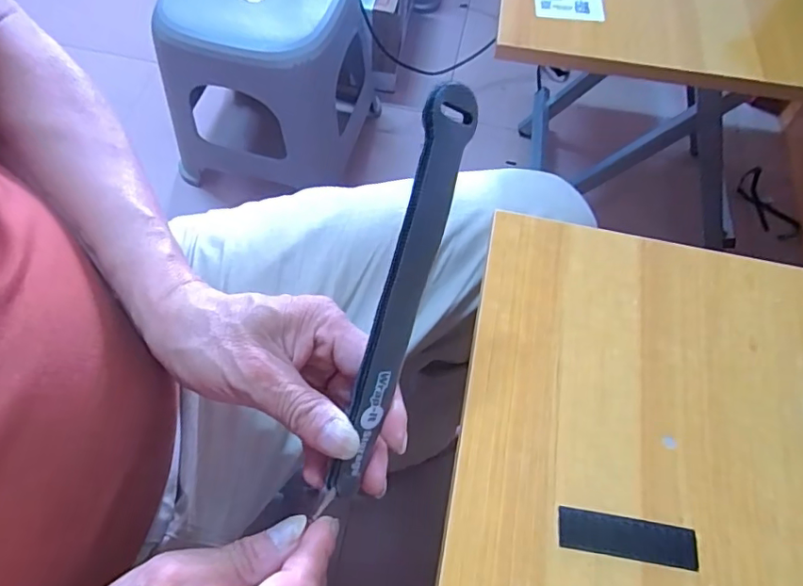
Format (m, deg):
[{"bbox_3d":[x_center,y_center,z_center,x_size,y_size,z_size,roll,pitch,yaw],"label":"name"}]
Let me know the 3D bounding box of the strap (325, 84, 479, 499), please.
[{"bbox_3d":[-0.001,0.005,0.247,0.018,0.017,0.196,17,99,6],"label":"strap"}]

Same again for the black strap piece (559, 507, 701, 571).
[{"bbox_3d":[0.114,0.123,0.269,0.068,0.004,0.020,9,62,2],"label":"black strap piece"}]

